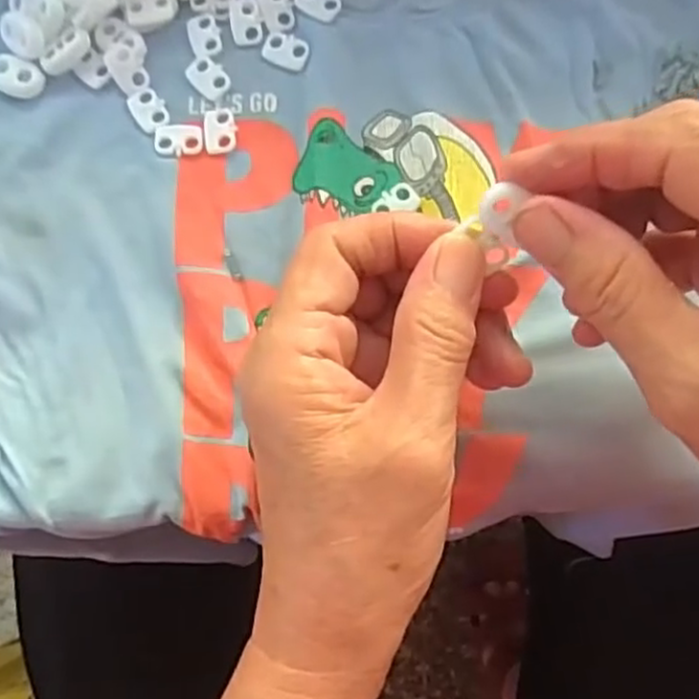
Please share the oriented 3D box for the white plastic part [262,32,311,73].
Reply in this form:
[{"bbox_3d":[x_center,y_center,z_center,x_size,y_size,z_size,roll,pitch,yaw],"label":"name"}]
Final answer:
[{"bbox_3d":[-0.025,-0.120,0.296,0.019,0.004,0.013,19,77,5],"label":"white plastic part"}]

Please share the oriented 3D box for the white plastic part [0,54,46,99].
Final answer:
[{"bbox_3d":[-0.133,-0.109,0.292,0.021,0.004,0.015,24,78,6],"label":"white plastic part"}]

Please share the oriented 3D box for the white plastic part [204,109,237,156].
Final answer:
[{"bbox_3d":[-0.051,-0.086,0.288,0.012,0.004,0.019,0,76,0],"label":"white plastic part"}]

